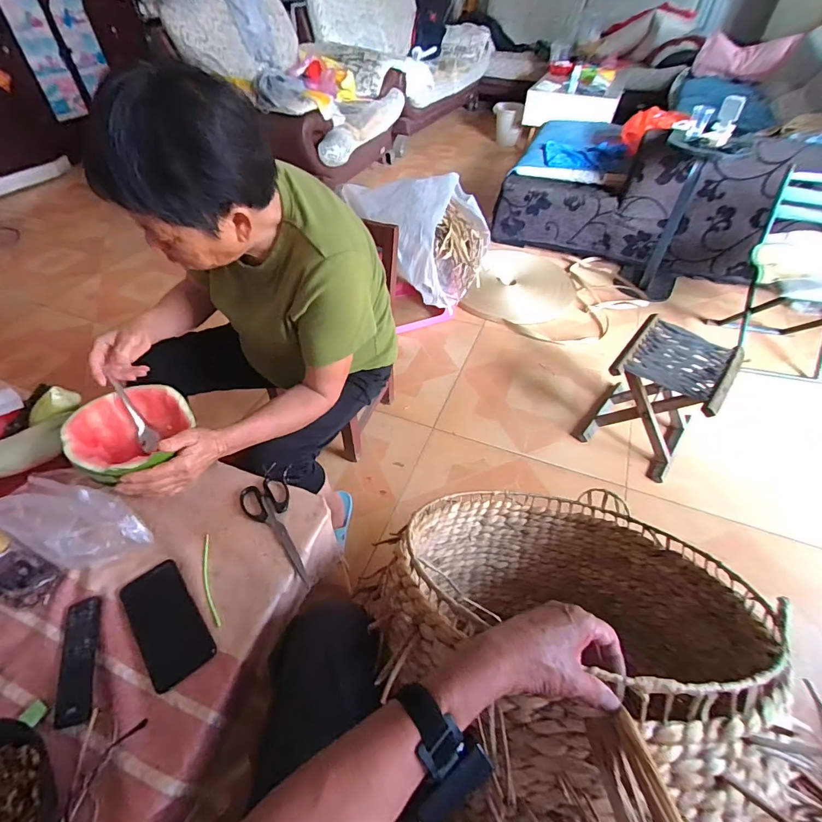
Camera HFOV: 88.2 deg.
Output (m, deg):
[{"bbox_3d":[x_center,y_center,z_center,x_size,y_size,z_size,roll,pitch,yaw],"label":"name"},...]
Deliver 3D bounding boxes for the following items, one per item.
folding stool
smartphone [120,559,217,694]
[{"bbox_3d":[0.750,-0.043,1.313,0.281,0.326,0.302,31,55,24],"label":"folding stool"},{"bbox_3d":[-0.334,0.286,0.580,0.077,0.007,0.165,-31,56,-26],"label":"smartphone"}]

